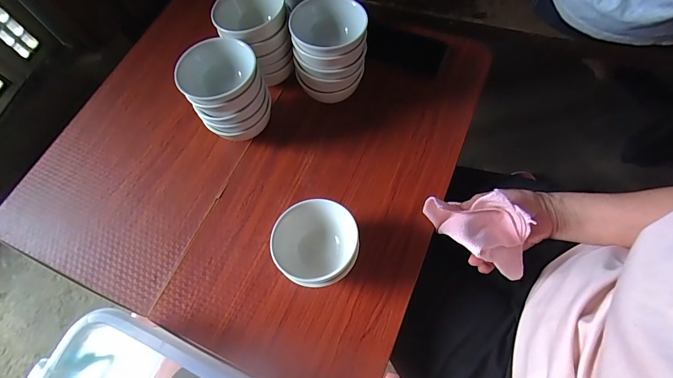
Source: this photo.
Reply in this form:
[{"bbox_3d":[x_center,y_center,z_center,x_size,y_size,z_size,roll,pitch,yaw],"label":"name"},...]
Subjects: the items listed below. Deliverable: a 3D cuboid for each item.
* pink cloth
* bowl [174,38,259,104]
[{"bbox_3d":[0.176,0.051,0.423,0.133,0.063,0.078,14,68,8],"label":"pink cloth"},{"bbox_3d":[-0.150,-0.144,0.440,0.100,0.051,0.083,-40,70,-13],"label":"bowl"}]

